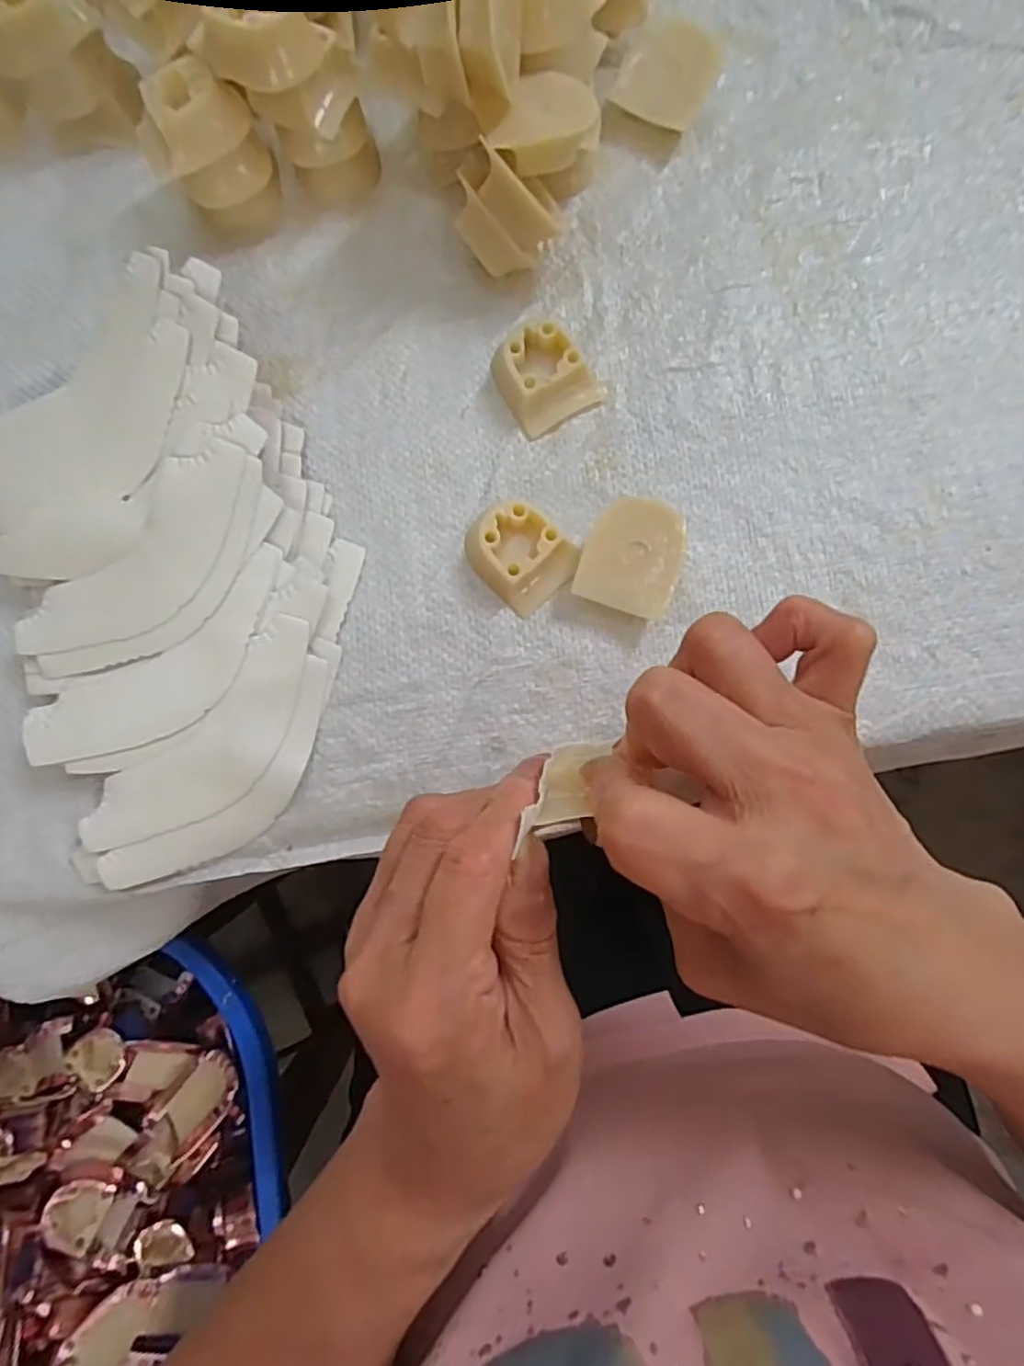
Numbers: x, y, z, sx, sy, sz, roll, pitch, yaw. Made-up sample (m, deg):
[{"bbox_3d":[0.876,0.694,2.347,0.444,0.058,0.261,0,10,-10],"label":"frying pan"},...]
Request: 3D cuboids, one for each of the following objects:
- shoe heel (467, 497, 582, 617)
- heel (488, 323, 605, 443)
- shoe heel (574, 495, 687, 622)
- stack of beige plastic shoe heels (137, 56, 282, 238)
[{"bbox_3d":[0.005,-0.055,0.281,0.039,0.017,0.041,-39,84,-3],"label":"shoe heel"},{"bbox_3d":[0.015,-0.133,0.291,0.040,0.017,0.039,-29,84,-2],"label":"heel"},{"bbox_3d":[0.051,-0.051,0.280,0.041,0.020,0.045,18,84,3],"label":"shoe heel"},{"bbox_3d":[-0.128,-0.227,0.288,0.041,0.046,0.034,-8,83,0],"label":"stack of beige plastic shoe heels"}]

